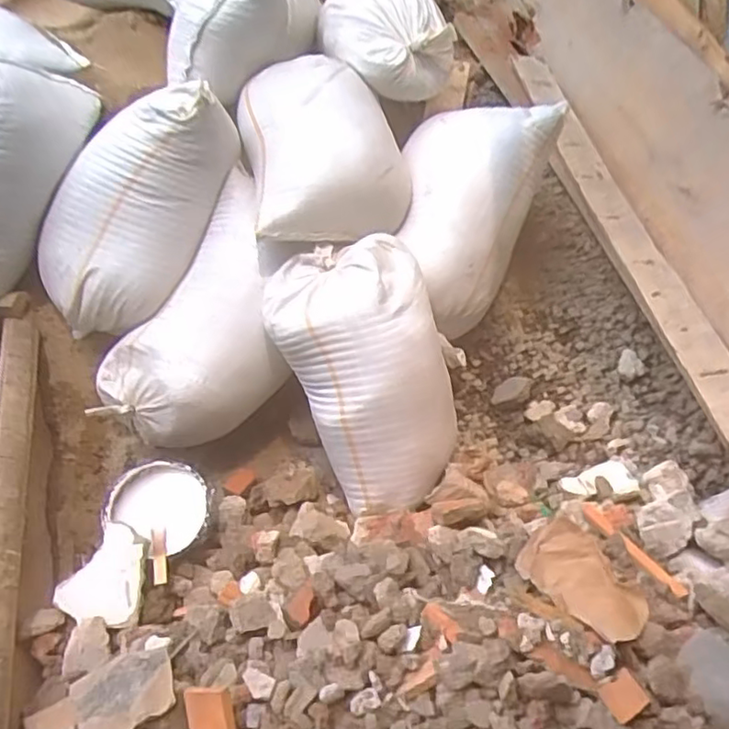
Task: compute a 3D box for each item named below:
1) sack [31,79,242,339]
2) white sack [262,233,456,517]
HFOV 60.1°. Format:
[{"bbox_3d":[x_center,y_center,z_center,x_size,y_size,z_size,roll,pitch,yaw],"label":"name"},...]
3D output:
[{"bbox_3d":[-0.441,-0.295,1.276,0.210,0.290,0.520,31,88,50],"label":"sack"},{"bbox_3d":[0.018,0.028,1.195,0.276,0.510,0.200,-15,14,15],"label":"white sack"}]

